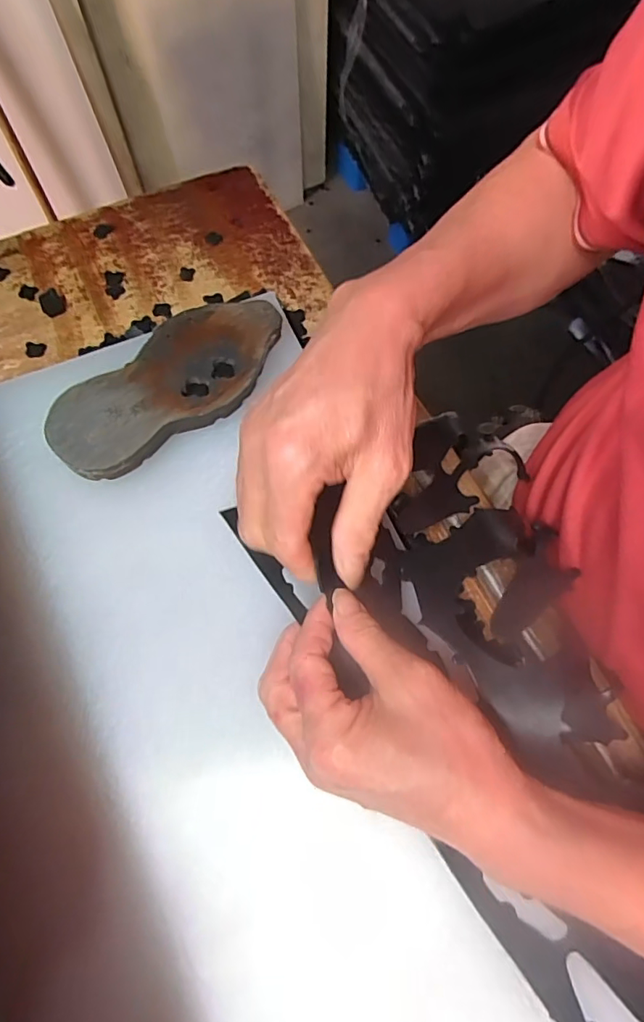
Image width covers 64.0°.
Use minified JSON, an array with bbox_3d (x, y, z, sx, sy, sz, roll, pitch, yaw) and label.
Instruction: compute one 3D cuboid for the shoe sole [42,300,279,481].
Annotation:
[{"bbox_3d":[-0.103,-0.089,0.370,0.182,0.034,0.080,-42,76,-17],"label":"shoe sole"}]

